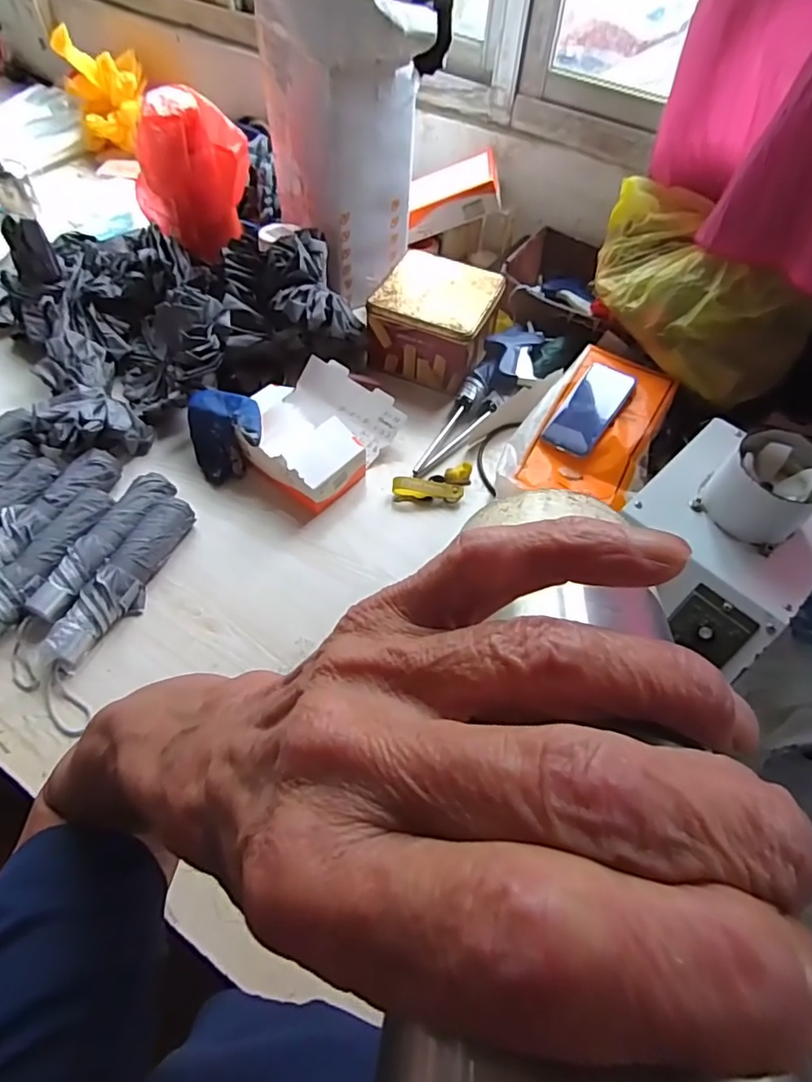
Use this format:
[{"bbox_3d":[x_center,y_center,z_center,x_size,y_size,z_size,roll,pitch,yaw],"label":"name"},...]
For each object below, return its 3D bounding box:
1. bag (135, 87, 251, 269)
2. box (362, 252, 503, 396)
[{"bbox_3d":[-0.381,-0.656,0.989,0.201,0.215,0.144,-18,60,-13],"label":"bag"},{"bbox_3d":[0.053,-0.384,0.965,0.190,0.114,0.188,21,59,11],"label":"box"}]

